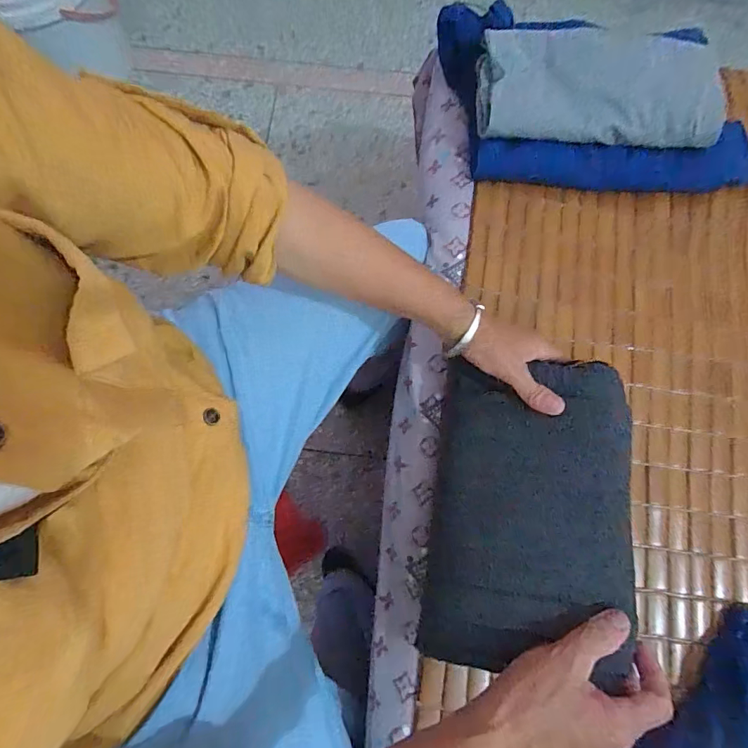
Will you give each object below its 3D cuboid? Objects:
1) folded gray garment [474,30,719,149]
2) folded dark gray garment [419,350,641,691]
[{"bbox_3d":[0.243,-0.312,0.487,0.259,0.036,0.114,4,77,1],"label":"folded gray garment"},{"bbox_3d":[0.129,0.117,0.397,0.168,0.030,0.253,-3,67,33],"label":"folded dark gray garment"}]

